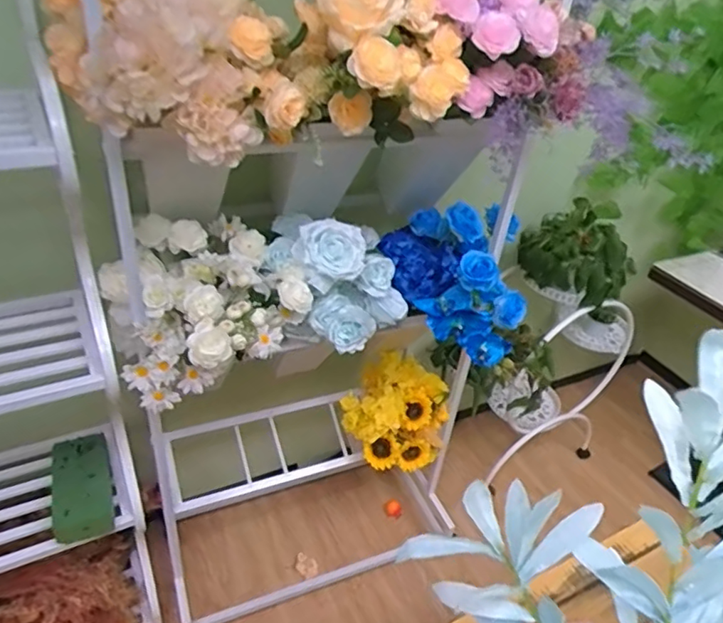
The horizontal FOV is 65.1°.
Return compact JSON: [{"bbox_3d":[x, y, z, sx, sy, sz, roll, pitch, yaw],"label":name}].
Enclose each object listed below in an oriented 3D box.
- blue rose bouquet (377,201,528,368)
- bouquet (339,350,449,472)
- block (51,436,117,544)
[{"bbox_3d":[0.222,-0.086,1.126,0.240,0.200,0.314,-20,43,-33],"label":"blue rose bouquet"},{"bbox_3d":[0.087,0.250,1.425,0.248,0.180,0.230,13,35,8],"label":"bouquet"},{"bbox_3d":[-0.580,0.348,1.174,0.113,0.064,0.254,-10,38,-23],"label":"block"}]

